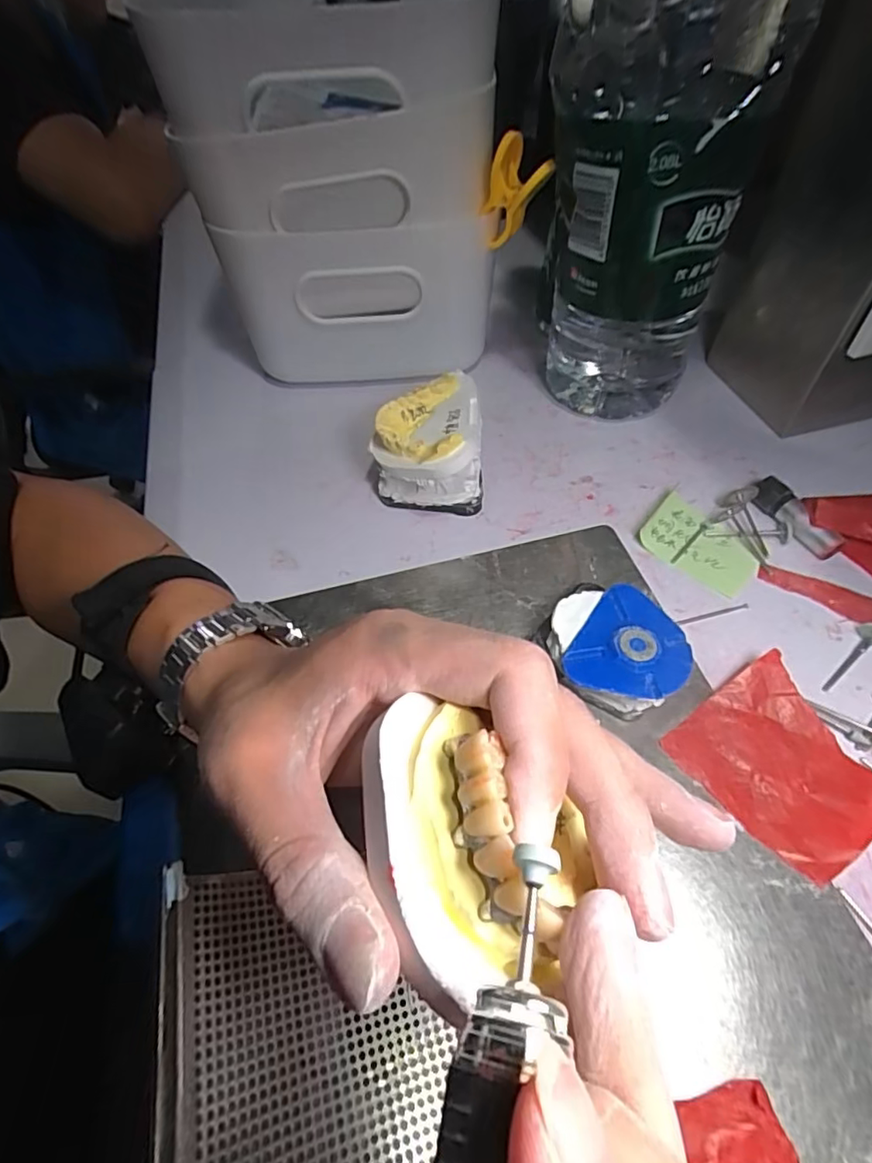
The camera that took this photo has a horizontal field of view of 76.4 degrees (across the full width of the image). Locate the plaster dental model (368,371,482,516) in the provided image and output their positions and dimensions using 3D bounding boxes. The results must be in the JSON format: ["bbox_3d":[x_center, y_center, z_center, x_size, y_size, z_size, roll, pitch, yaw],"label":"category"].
[{"bbox_3d":[-0.006,-0.080,0.351,0.068,0.064,0.069,-5,54,0],"label":"plaster dental model"}]

